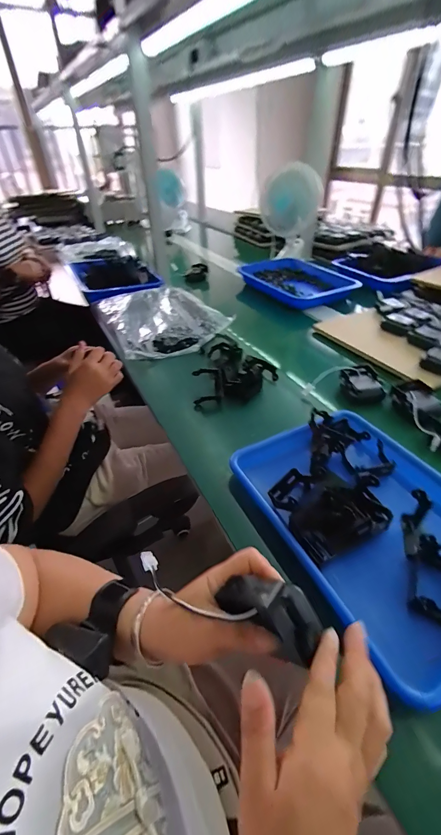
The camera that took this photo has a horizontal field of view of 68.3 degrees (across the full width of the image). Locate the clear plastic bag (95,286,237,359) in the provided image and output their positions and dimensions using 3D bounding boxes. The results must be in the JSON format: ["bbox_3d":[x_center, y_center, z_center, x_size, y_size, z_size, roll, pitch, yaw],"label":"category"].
[{"bbox_3d":[-0.160,-0.269,0.882,0.284,0.066,0.357,-18,38,-21],"label":"clear plastic bag"}]

